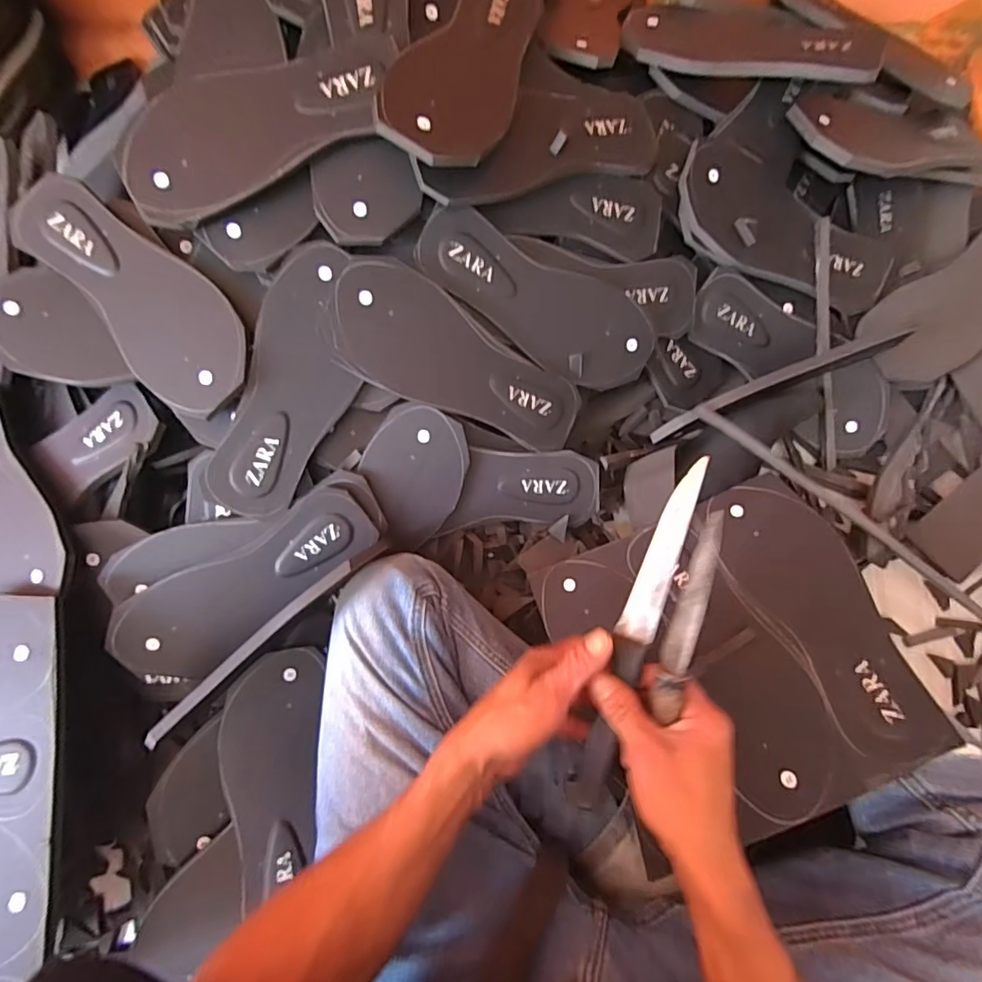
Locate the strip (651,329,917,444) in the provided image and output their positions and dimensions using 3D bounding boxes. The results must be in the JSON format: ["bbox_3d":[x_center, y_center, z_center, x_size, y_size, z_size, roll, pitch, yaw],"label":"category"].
[{"bbox_3d":[0.275,-0.104,0.502,0.236,0.042,0.019,-22,72,10],"label":"strip"}]

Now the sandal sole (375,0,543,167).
[{"bbox_3d":[-0.017,-0.375,0.449,0.098,0.013,0.247,28,69,-13],"label":"sandal sole"}]

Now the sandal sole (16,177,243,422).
[{"bbox_3d":[-0.314,-0.172,0.446,0.244,0.009,0.097,40,87,0],"label":"sandal sole"}]

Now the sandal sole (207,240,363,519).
[{"bbox_3d":[-0.175,-0.095,0.462,0.090,0.016,0.245,18,92,-19],"label":"sandal sole"}]

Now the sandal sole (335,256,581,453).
[{"bbox_3d":[-0.028,-0.117,0.481,0.244,0.009,0.100,27,98,-15],"label":"sandal sole"}]

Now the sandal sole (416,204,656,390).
[{"bbox_3d":[0.047,-0.179,0.498,0.246,0.009,0.096,21,95,-14],"label":"sandal sole"}]

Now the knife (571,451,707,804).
[{"bbox_3d":[0.105,0.098,0.364,0.025,0.013,0.251,19,87,8],"label":"knife"}]

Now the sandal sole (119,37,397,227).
[{"bbox_3d":[-0.189,-0.304,0.426,0.238,0.016,0.089,-27,106,-4],"label":"sandal sole"}]

